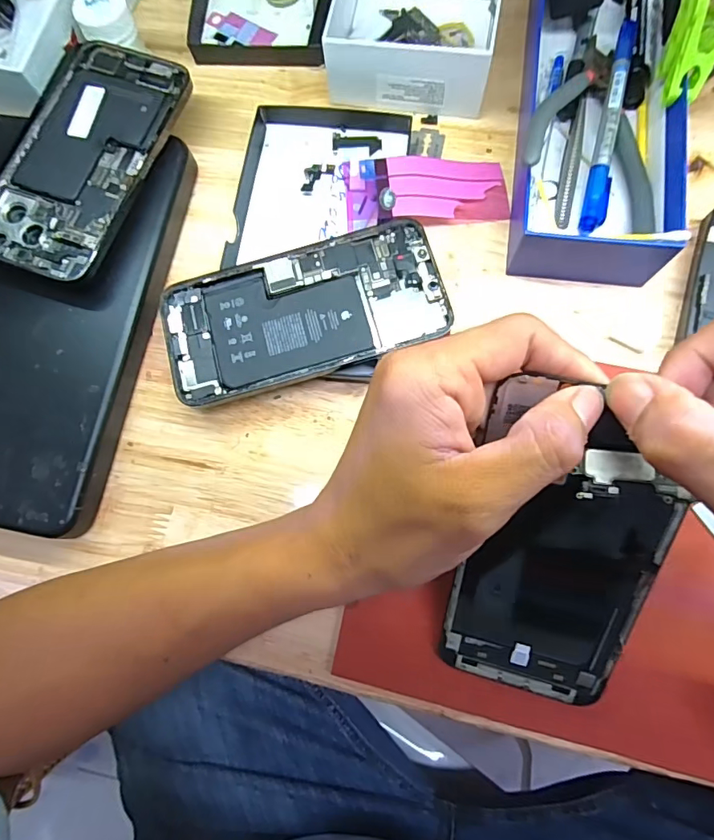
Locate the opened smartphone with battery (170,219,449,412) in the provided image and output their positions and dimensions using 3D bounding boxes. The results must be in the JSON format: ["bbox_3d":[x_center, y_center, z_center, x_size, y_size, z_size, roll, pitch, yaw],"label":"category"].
[{"bbox_3d":[-0.030,-0.063,0.273,0.159,0.005,0.079,-17,77,0],"label":"opened smartphone with battery"}]

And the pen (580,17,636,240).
[{"bbox_3d":[0.152,-0.175,0.287,0.014,0.013,0.124,9,91,5],"label":"pen"}]

